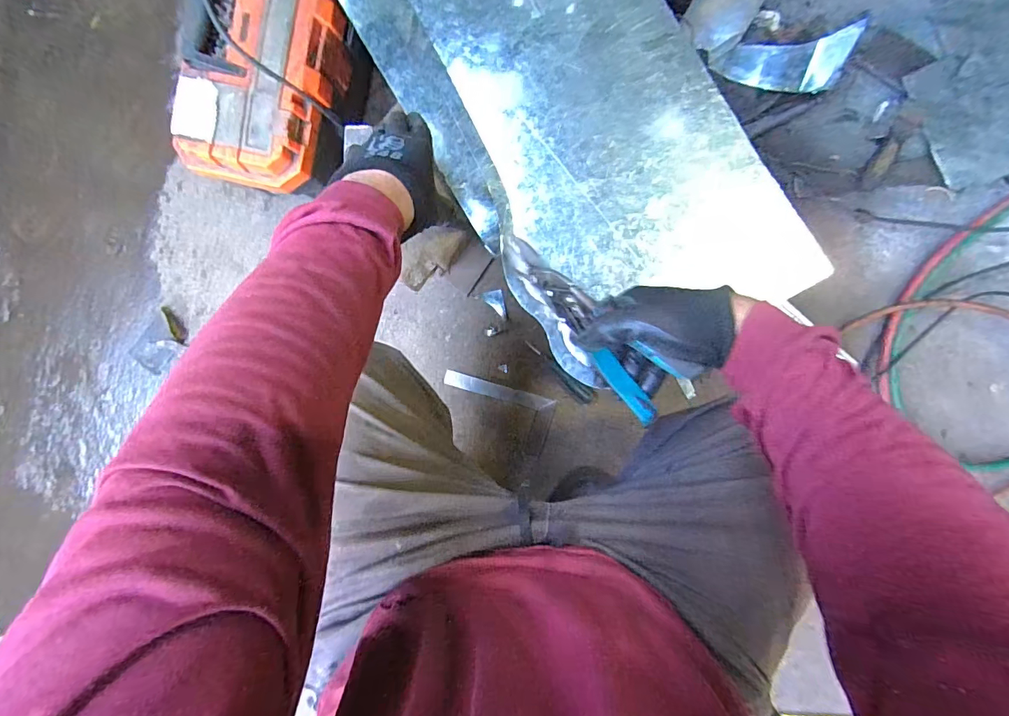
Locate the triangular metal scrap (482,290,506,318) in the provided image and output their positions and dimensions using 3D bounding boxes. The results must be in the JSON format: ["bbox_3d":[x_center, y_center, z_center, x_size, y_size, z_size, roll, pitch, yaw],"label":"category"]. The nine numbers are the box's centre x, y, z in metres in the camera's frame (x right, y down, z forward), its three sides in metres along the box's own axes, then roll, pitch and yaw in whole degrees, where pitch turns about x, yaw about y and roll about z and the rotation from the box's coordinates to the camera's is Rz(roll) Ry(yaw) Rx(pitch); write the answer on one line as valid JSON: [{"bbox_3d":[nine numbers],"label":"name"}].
[{"bbox_3d":[-0.017,-0.096,0.770,0.034,0.007,0.050,-11,91,4],"label":"triangular metal scrap"}]

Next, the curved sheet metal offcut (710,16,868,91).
[{"bbox_3d":[0.438,-0.467,0.673,0.188,0.055,0.075,29,94,37],"label":"curved sheet metal offcut"}]

